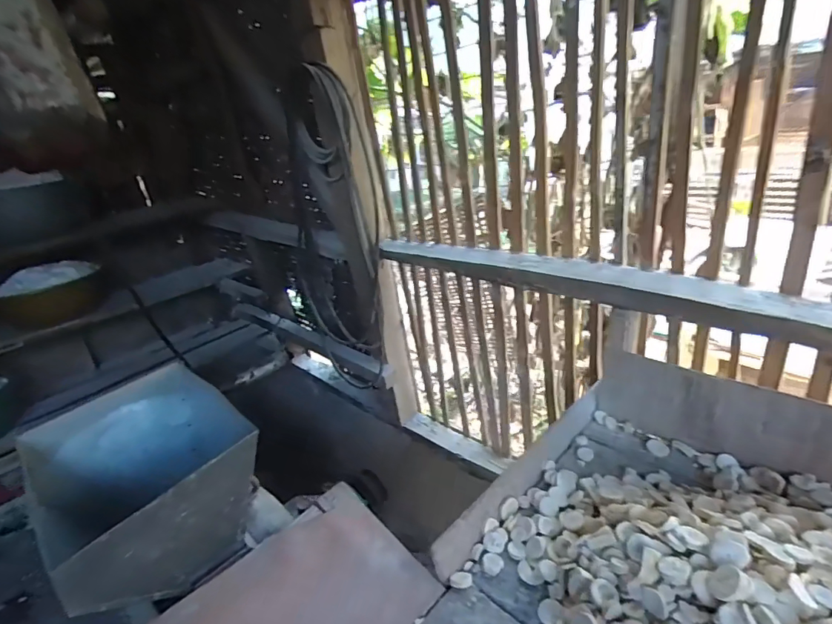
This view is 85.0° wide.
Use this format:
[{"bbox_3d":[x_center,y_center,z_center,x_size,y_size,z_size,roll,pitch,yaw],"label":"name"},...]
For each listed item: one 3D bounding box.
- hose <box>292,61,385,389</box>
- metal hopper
[{"bbox_3d":[-0.241,-0.226,1.314,0.442,0.853,0.141,22,34,38],"label":"hose"},{"bbox_3d":[-0.337,0.237,0.602,0.285,0.197,0.240,17,36,41],"label":"metal hopper"}]

